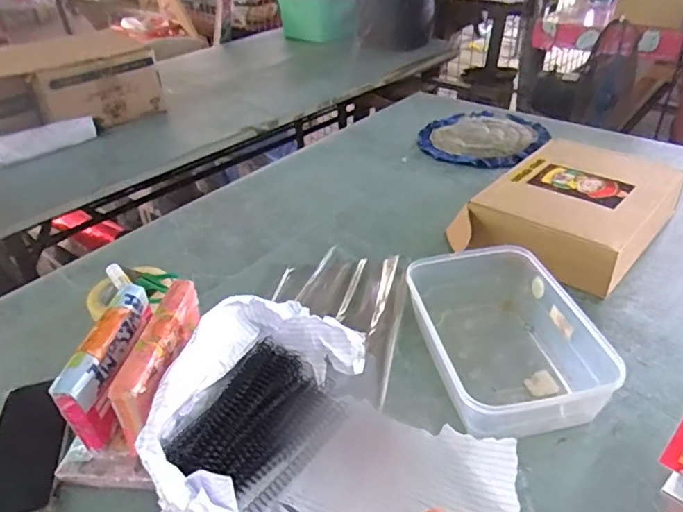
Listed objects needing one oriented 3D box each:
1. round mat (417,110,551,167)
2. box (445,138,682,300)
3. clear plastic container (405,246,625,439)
[{"bbox_3d":[0.297,-0.258,1.154,0.244,0.013,0.275,22,42,32],"label":"round mat"},{"bbox_3d":[0.339,-0.070,0.809,0.221,0.082,0.325,26,44,36],"label":"box"},{"bbox_3d":[0.173,0.087,0.604,0.159,0.072,0.239,-7,35,-5],"label":"clear plastic container"}]

